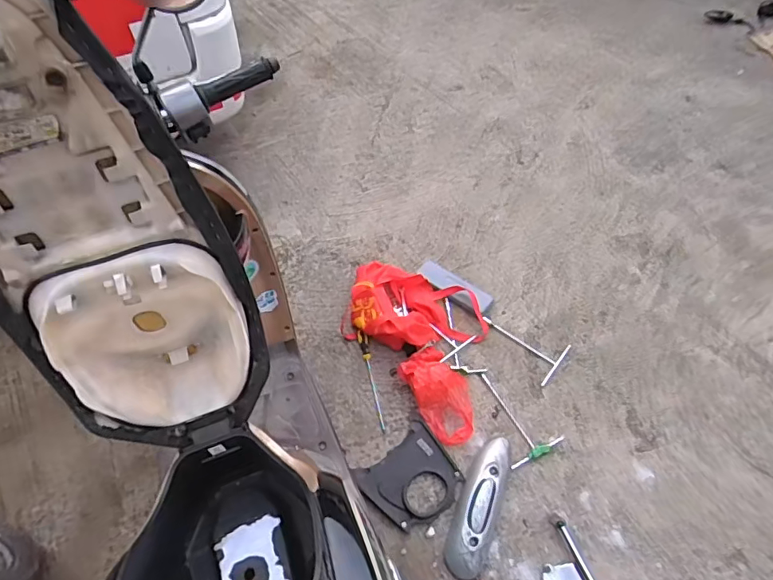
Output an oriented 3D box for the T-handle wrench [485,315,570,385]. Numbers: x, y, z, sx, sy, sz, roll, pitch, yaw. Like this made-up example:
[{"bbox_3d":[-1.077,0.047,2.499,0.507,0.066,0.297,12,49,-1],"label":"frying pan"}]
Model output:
[{"bbox_3d":[0.432,0.159,1.620,0.273,0.016,0.148,37,66,25],"label":"T-handle wrench"}]

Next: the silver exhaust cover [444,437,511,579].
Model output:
[{"bbox_3d":[0.245,0.559,1.335,0.110,0.043,0.368,17,59,15],"label":"silver exhaust cover"}]

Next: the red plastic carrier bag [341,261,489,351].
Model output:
[{"bbox_3d":[0.083,0.061,1.644,0.478,0.133,0.282,18,59,16],"label":"red plastic carrier bag"}]

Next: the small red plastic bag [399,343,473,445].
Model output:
[{"bbox_3d":[0.163,0.301,1.485,0.162,0.095,0.283,-25,58,-12],"label":"small red plastic bag"}]

